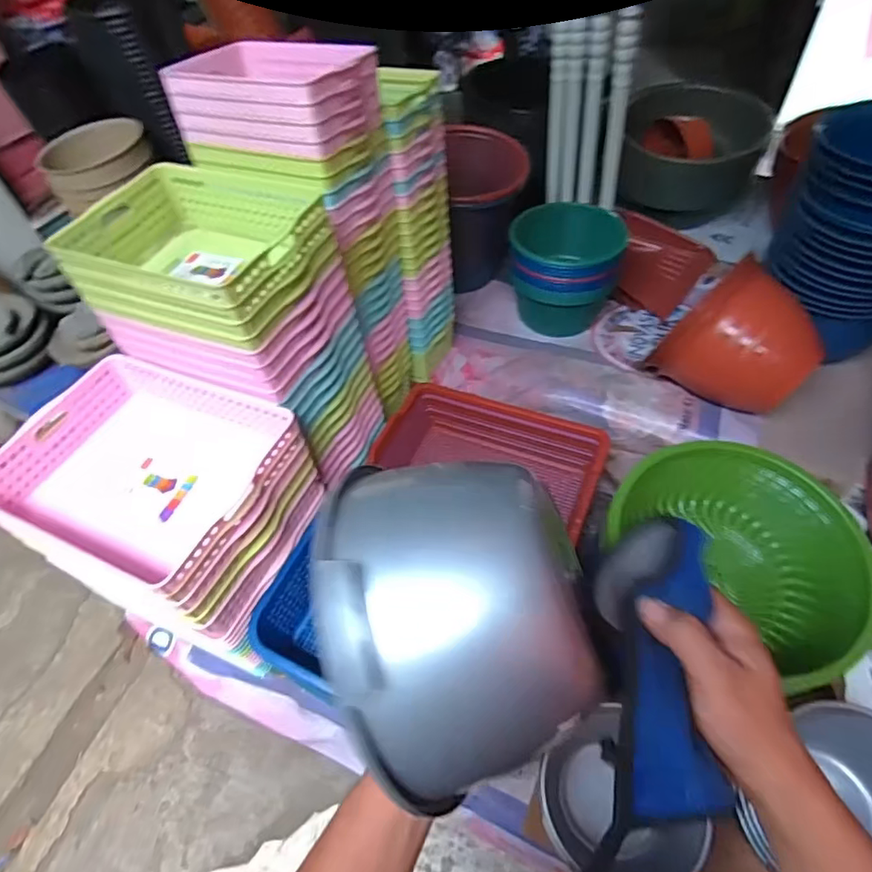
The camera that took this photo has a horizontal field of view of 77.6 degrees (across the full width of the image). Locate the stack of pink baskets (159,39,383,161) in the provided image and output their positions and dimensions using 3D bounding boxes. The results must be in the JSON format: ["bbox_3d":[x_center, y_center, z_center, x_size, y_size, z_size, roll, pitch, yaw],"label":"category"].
[{"bbox_3d":[-0.229,-0.481,0.770,0.253,0.092,0.172,17,56,18],"label":"stack of pink baskets"}]

